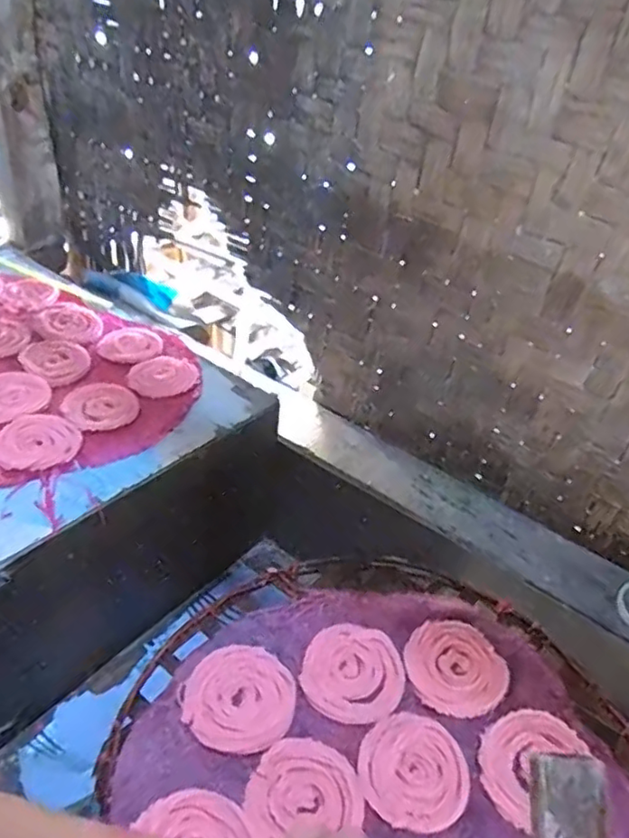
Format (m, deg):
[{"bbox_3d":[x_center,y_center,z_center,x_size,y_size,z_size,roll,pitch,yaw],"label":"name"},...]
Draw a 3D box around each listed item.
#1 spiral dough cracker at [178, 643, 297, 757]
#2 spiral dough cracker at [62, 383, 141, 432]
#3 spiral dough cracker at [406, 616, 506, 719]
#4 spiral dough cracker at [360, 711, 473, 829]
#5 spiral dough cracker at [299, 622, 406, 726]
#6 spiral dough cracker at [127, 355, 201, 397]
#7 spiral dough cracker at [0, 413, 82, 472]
[{"bbox_3d":[-0.055,0.208,0.458,0.079,0.005,0.083,5,36,-4],"label":"spiral dough cracker"},{"bbox_3d":[-0.238,-0.016,0.676,0.075,0.006,0.079,5,36,-4],"label":"spiral dough cracker"},{"bbox_3d":[0.115,0.202,0.500,0.076,0.008,0.080,5,36,-4],"label":"spiral dough cracker"},{"bbox_3d":[0.071,0.247,0.433,0.076,0.004,0.079,6,36,-3],"label":"spiral dough cracker"},{"bbox_3d":[0.032,0.203,0.489,0.078,0.005,0.083,5,36,-4],"label":"spiral dough cracker"},{"bbox_3d":[-0.182,-0.054,0.736,0.081,0.009,0.069,-20,45,-33],"label":"spiral dough cracker"},{"bbox_3d":[-0.279,0.022,0.616,0.076,0.006,0.084,-6,38,-18],"label":"spiral dough cracker"}]

